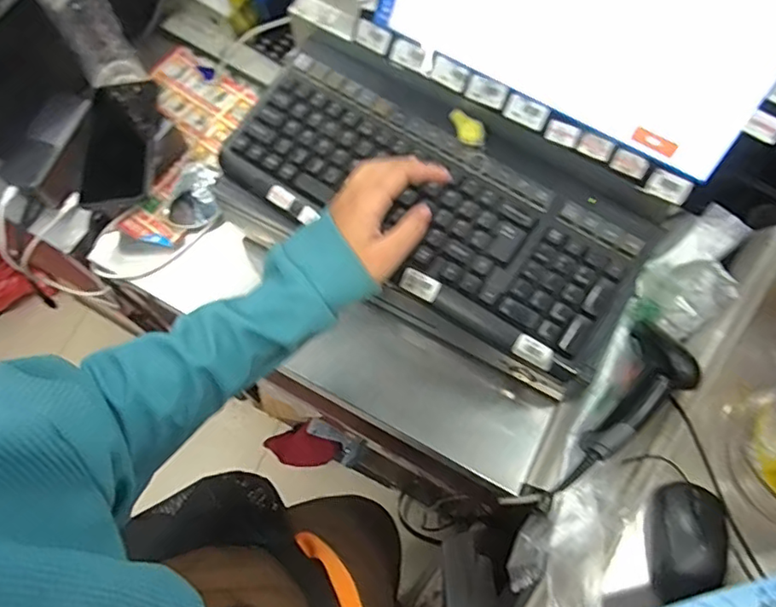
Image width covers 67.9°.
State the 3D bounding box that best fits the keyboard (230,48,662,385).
[{"bbox_3d":[0.044,-0.101,0.526,0.386,0.045,0.179,35,73,12],"label":"keyboard"}]

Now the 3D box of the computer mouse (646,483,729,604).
[{"bbox_3d":[0.275,0.220,0.531,0.058,0.032,0.101,14,70,6],"label":"computer mouse"}]

